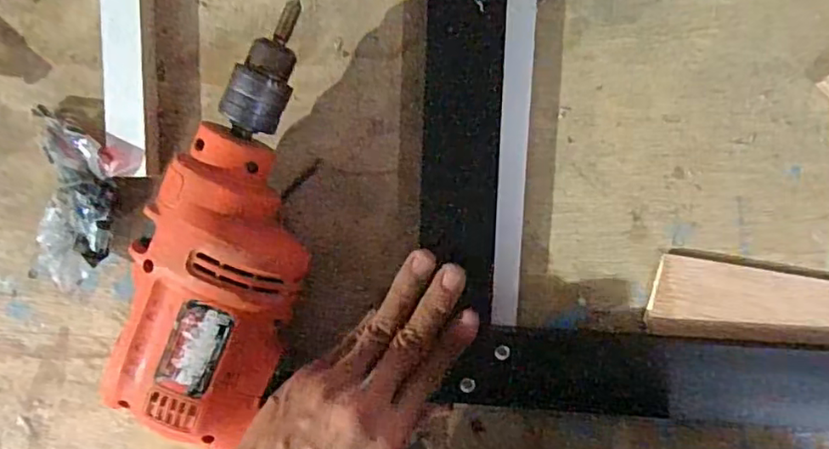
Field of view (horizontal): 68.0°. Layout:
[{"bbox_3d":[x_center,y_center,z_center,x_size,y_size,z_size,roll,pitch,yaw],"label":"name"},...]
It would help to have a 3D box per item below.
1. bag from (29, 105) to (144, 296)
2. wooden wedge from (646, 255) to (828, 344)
[{"bbox_3d":[-0.217,-0.012,0.386,0.072,0.020,0.103,21,97,3],"label":"bag"},{"bbox_3d":[0.292,0.052,0.354,0.299,0.007,0.043,4,96,5],"label":"wooden wedge"}]

